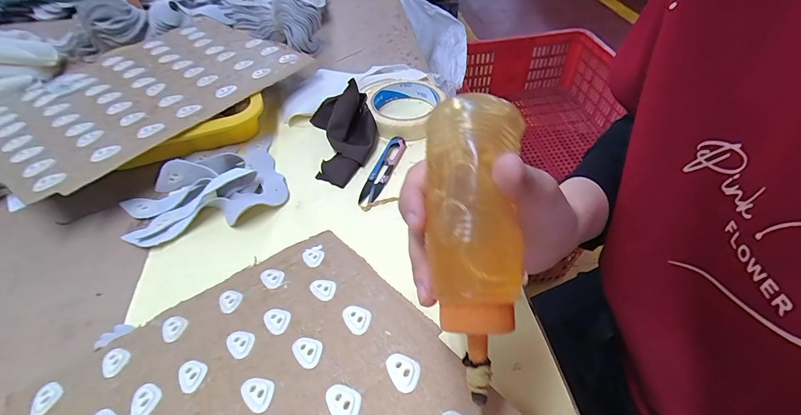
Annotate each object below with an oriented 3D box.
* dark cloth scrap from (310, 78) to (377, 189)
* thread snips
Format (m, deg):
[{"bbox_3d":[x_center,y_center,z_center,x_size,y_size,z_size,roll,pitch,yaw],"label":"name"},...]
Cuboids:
[{"bbox_3d":[-0.066,-0.084,0.432,0.076,0.047,0.139,-4,60,0],"label":"dark cloth scrap"},{"bbox_3d":[-0.020,-0.040,0.405,0.022,0.015,0.099,13,49,16],"label":"thread snips"}]

